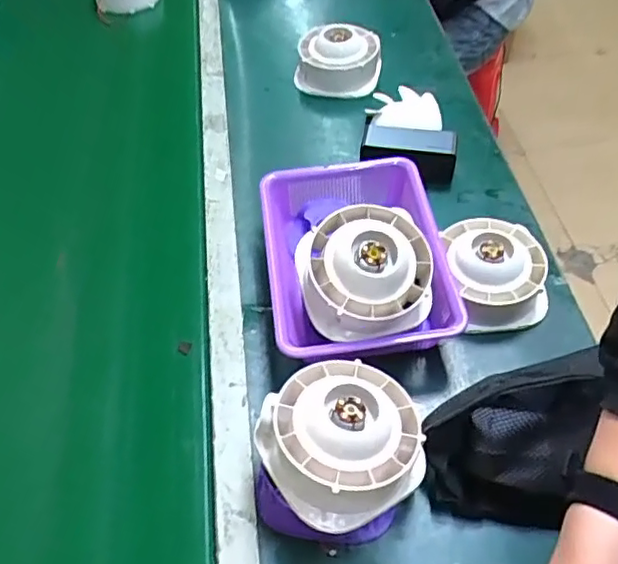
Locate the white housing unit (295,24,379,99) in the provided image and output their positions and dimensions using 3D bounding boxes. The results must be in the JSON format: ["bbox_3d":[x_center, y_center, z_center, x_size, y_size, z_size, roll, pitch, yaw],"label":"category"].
[{"bbox_3d":[0.049,-0.362,0.994,0.140,0.070,0.115,3,53,5],"label":"white housing unit"}]

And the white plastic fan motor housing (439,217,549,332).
[{"bbox_3d":[0.221,-0.012,0.727,0.117,0.073,0.130,-5,52,-2],"label":"white plastic fan motor housing"}]

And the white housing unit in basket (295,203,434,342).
[{"bbox_3d":[0.062,-0.010,0.654,0.138,0.085,0.119,-9,53,-5],"label":"white housing unit in basket"}]

